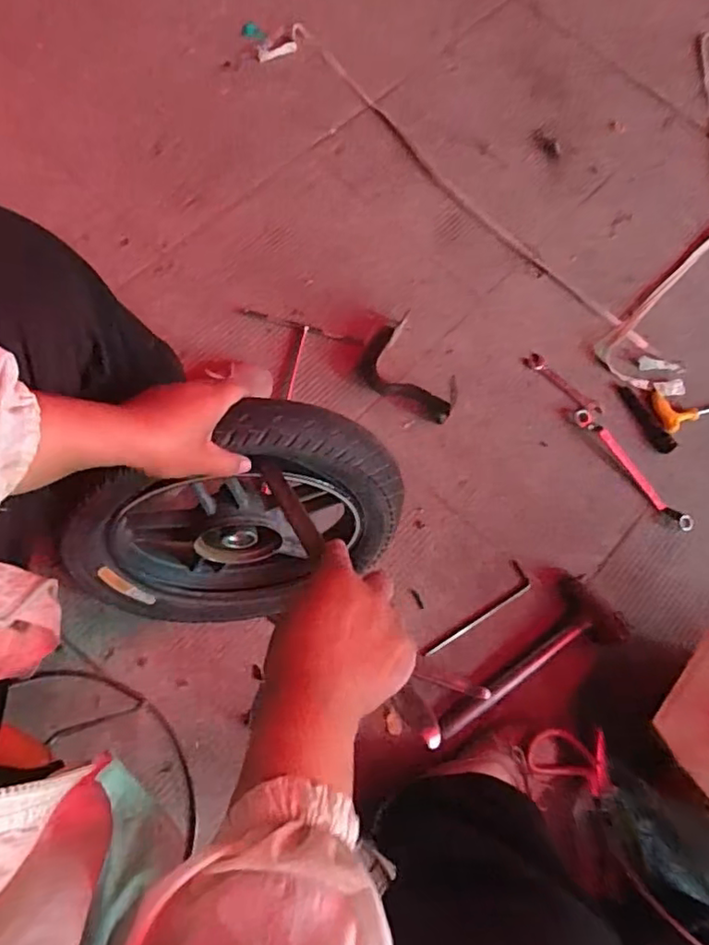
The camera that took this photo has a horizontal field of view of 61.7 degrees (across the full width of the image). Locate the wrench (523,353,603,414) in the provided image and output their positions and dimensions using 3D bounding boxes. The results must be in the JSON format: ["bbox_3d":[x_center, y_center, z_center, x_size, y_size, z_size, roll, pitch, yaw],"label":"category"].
[{"bbox_3d":[0.321,-0.137,0.912,0.138,0.009,0.026,42,73,7],"label":"wrench"}]

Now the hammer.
[{"bbox_3d":[0.214,0.238,0.772,0.275,0.036,0.095,-27,78,-14],"label":"hammer"}]

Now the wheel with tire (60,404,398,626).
[{"bbox_3d":[-0.123,0.059,0.632,0.326,0.342,0.074,6,48,-26],"label":"wheel with tire"}]

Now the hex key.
[{"bbox_3d":[0.167,0.187,0.790,0.181,0.009,0.038,-37,80,-16],"label":"hex key"}]

